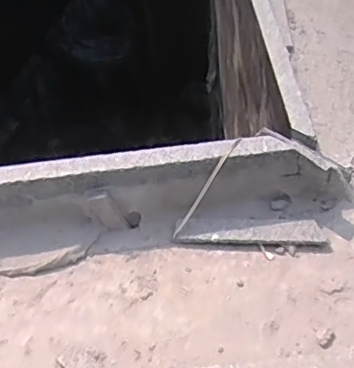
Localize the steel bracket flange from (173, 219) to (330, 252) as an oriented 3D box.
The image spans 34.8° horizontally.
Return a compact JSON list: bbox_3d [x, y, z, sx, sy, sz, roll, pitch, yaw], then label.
[{"bbox_3d":[0.065,0.041,0.486,0.125,0.010,0.029,2,49,9],"label":"steel bracket flange"}]

